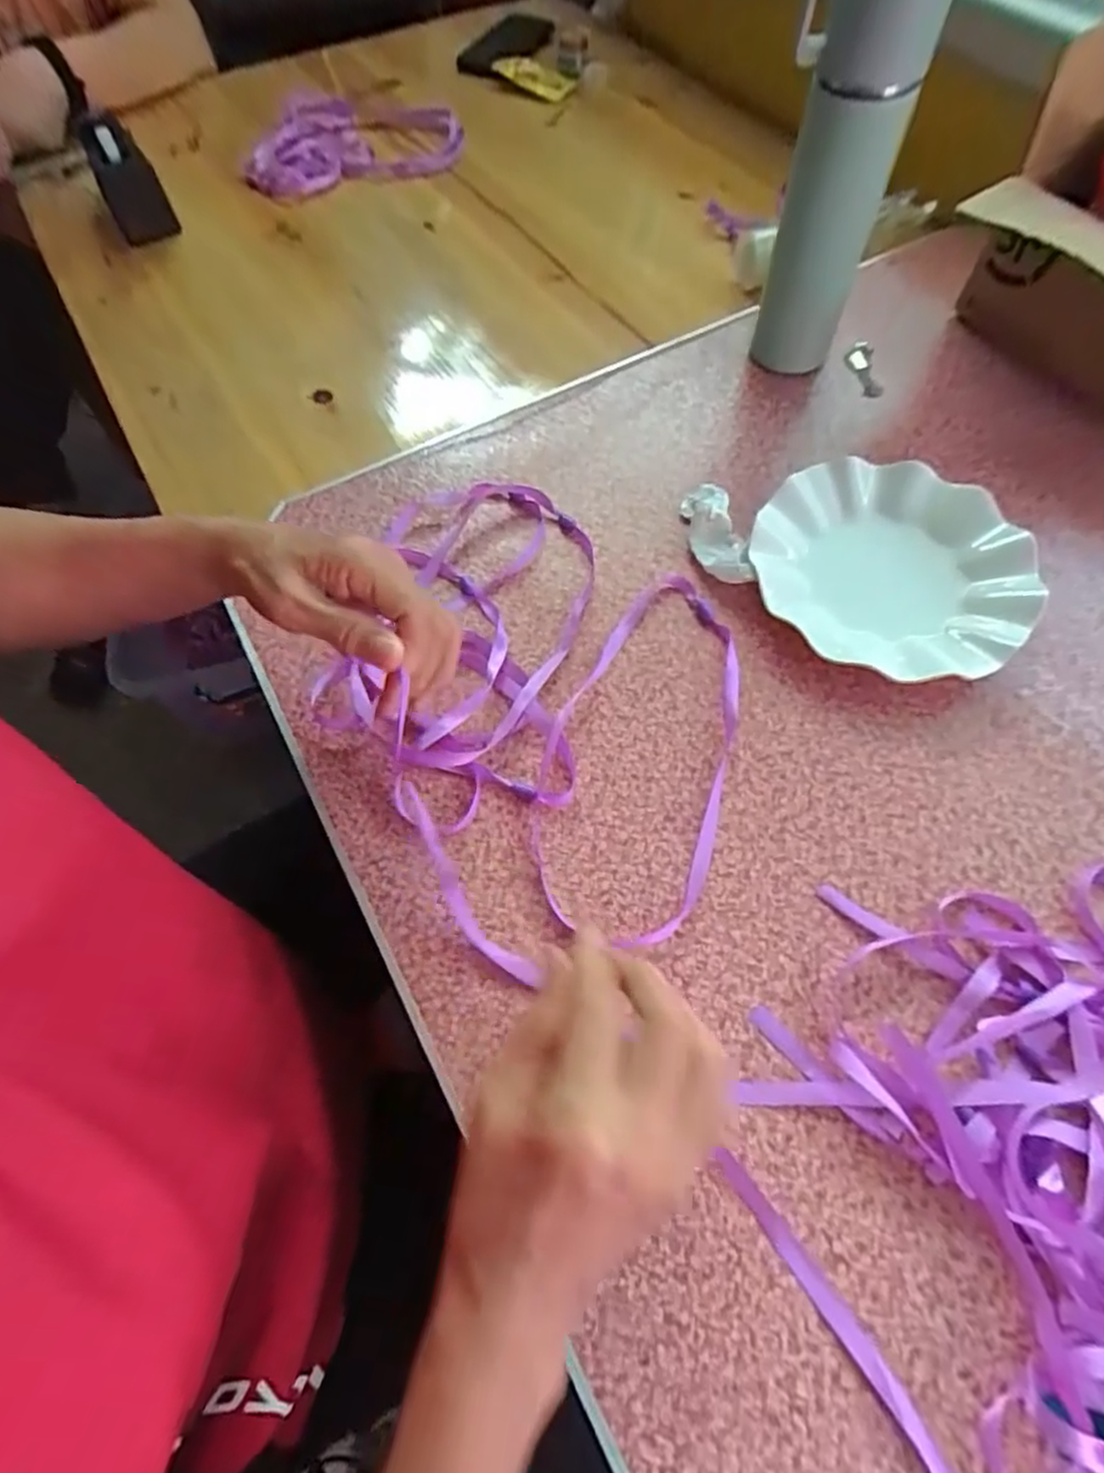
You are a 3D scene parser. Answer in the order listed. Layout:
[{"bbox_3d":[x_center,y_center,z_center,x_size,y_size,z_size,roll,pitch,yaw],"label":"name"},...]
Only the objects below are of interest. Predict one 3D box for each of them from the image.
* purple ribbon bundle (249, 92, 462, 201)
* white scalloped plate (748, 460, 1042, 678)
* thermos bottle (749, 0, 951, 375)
[{"bbox_3d":[-0.260,-0.792,0.881,0.273,0.023,0.272,-7,63,-1],"label":"purple ribbon bundle"},{"bbox_3d":[0.233,-0.116,0.460,0.179,0.029,0.169,25,66,14],"label":"white scalloped plate"},{"bbox_3d":[0.192,-0.379,0.471,0.074,0.250,0.060,16,64,10],"label":"thermos bottle"}]

